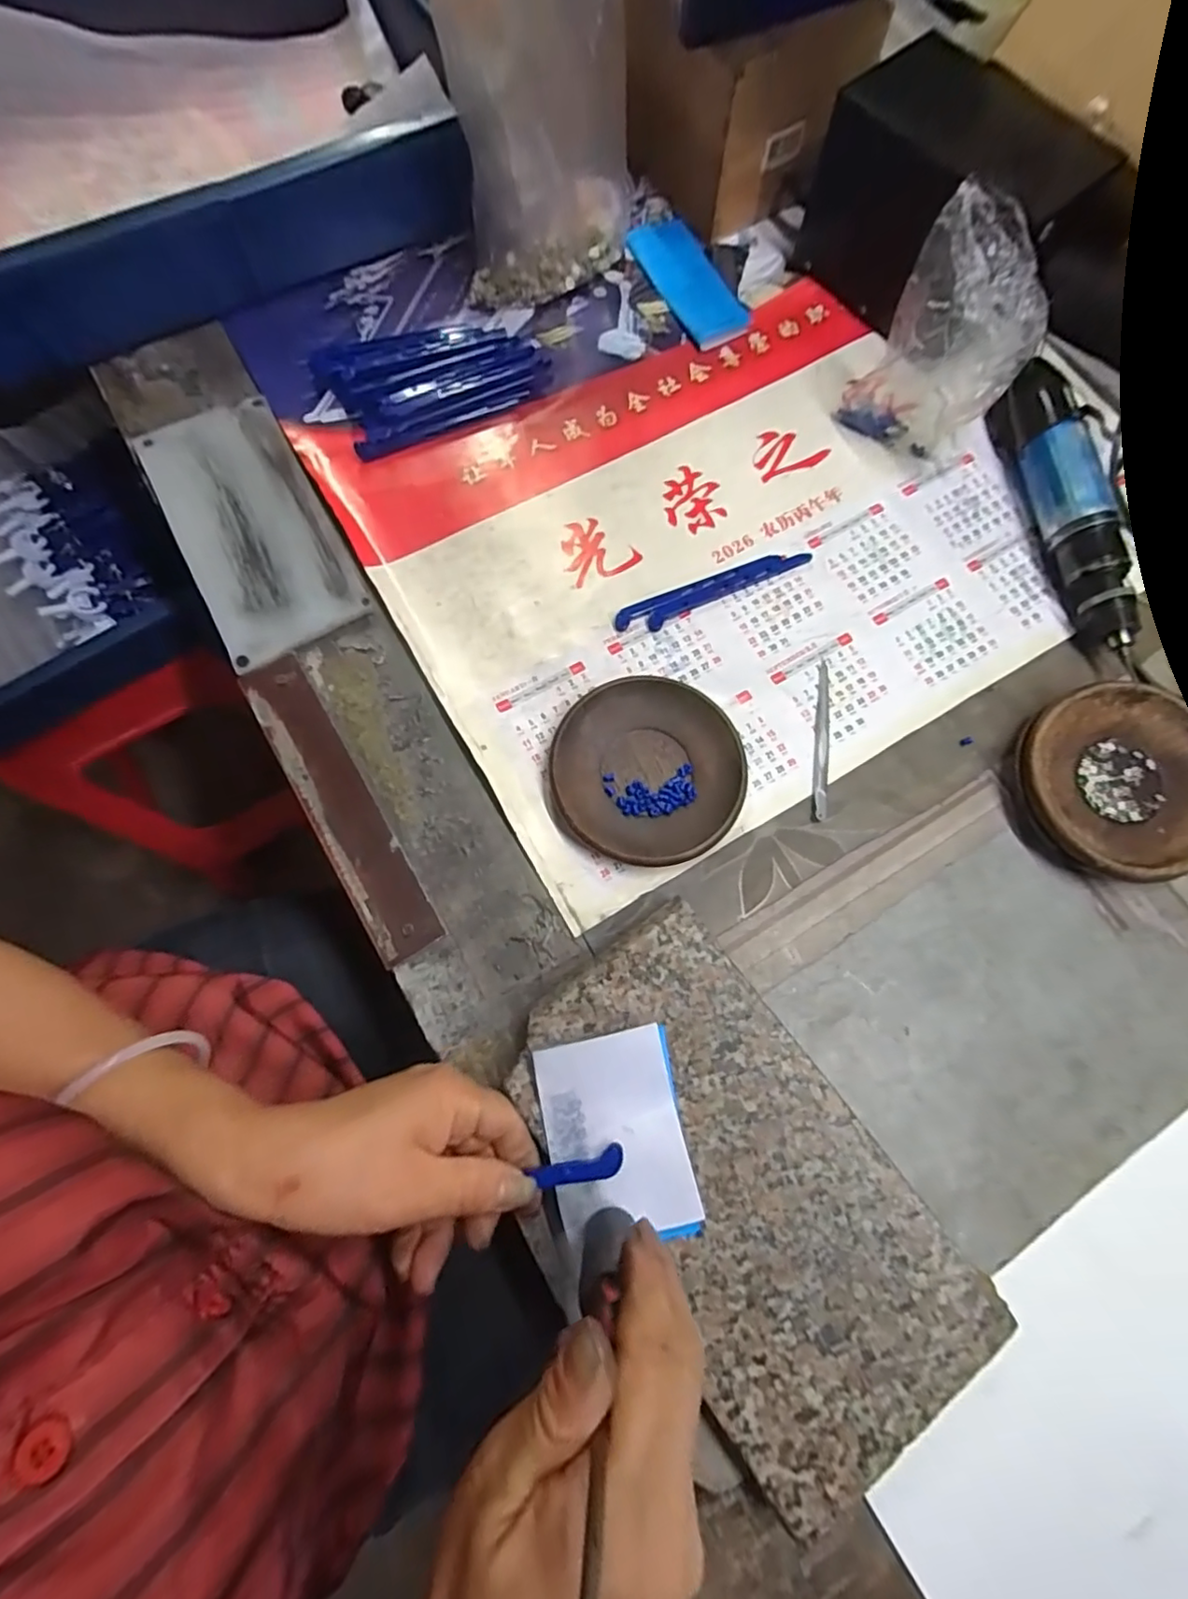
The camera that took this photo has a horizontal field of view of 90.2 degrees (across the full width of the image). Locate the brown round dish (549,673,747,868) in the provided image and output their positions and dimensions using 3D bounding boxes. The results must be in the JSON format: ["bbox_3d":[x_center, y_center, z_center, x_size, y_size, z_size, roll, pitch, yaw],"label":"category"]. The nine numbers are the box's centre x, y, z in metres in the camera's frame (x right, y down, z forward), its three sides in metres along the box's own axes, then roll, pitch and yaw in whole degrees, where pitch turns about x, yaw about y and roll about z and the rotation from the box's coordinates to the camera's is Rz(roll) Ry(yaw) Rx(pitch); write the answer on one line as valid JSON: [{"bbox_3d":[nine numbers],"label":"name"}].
[{"bbox_3d":[0.033,-0.018,0.356,0.109,0.018,0.114,0,75,-1],"label":"brown round dish"}]

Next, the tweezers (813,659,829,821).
[{"bbox_3d":[0.143,-0.039,0.370,0.009,0.007,0.106,8,75,1],"label":"tweezers"}]

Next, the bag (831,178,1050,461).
[{"bbox_3d":[0.229,-0.293,0.385,0.090,0.111,0.075,31,77,7],"label":"bag"}]

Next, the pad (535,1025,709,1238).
[{"bbox_3d":[0.011,0.161,0.282,0.065,0.016,0.092,-11,75,-4],"label":"pad"}]

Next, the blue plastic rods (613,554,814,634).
[{"bbox_3d":[0.080,-0.140,0.397,0.138,0.004,0.020,-23,77,-7],"label":"blue plastic rods"}]

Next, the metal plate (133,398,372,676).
[{"bbox_3d":[-0.231,-0.185,0.398,0.093,0.007,0.200,-29,76,-8],"label":"metal plate"}]

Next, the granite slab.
[{"bbox_3d":[0.069,0.187,0.297,0.129,0.027,0.243,-36,78,-10],"label":"granite slab"}]

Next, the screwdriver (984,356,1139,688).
[{"bbox_3d":[0.316,-0.193,0.393,0.044,0.043,0.207,-4,75,-2],"label":"screwdriver"}]

